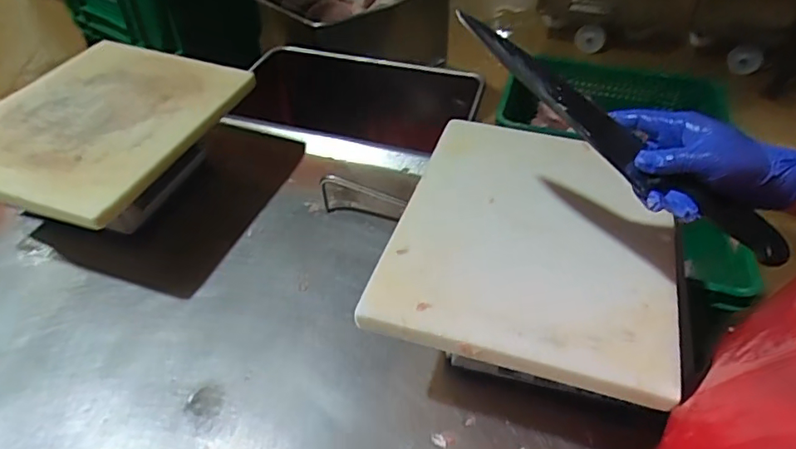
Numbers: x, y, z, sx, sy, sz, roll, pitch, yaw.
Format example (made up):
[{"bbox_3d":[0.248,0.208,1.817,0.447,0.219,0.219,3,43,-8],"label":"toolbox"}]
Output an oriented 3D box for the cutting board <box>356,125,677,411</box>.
[{"bbox_3d":[0.157,0.002,0.612,0.295,0.024,0.359,13,46,13],"label":"cutting board"}]

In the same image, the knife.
[{"bbox_3d":[0.192,-0.082,0.484,0.351,0.026,0.048,40,55,9],"label":"knife"}]

